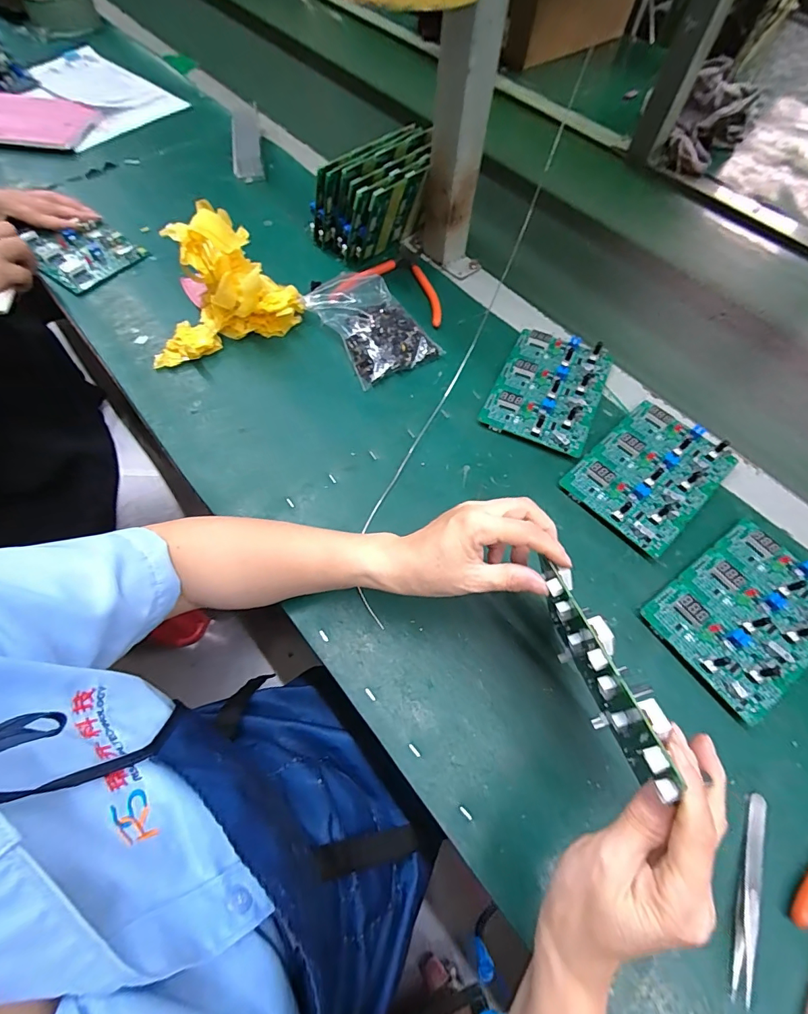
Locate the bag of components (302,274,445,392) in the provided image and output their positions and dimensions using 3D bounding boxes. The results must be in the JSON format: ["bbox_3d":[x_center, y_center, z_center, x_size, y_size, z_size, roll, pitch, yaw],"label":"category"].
[{"bbox_3d":[-0.038,-0.207,0.491,0.099,0.031,0.146,-30,67,-16],"label":"bag of components"}]

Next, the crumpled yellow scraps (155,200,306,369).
[{"bbox_3d":[-0.201,-0.233,0.453,0.167,0.103,0.088,-24,65,-13],"label":"crumpled yellow scraps"}]

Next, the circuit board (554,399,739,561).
[{"bbox_3d":[0.236,-0.035,0.414,0.142,0.020,0.105,-40,70,-20],"label":"circuit board"}]

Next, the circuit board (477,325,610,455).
[{"bbox_3d":[0.153,-0.127,0.460,0.105,0.021,0.142,24,64,11],"label":"circuit board"}]

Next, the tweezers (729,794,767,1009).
[{"bbox_3d":[0.224,0.247,0.279,0.012,0.015,0.113,26,65,12],"label":"tweezers"}]

